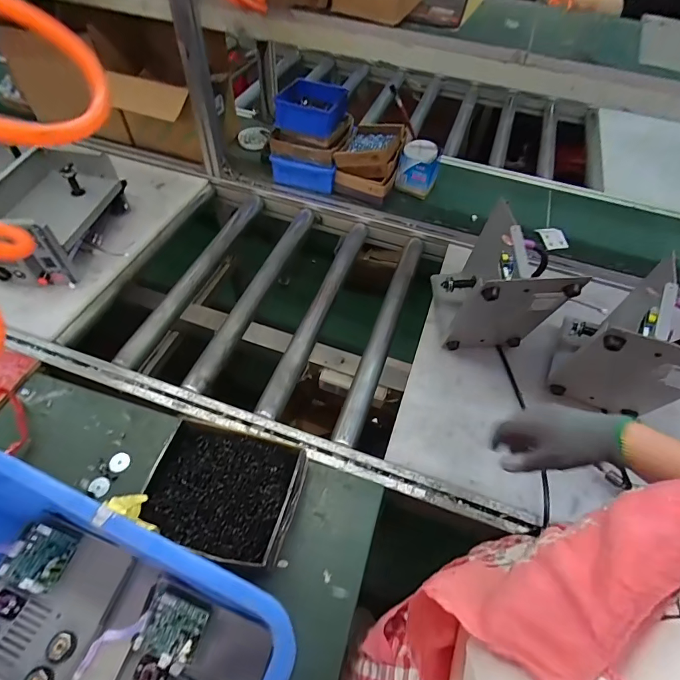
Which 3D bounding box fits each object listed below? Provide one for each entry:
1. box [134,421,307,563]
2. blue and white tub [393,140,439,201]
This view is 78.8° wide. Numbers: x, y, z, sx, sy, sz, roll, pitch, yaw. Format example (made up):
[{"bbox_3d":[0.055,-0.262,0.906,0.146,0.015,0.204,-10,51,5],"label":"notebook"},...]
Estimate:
[{"bbox_3d":[-0.173,0.223,0.610,0.217,0.061,0.168,14,53,6],"label":"box"},{"bbox_3d":[0.212,-0.459,1.124,0.109,0.124,0.087,14,53,6],"label":"blue and white tub"}]

